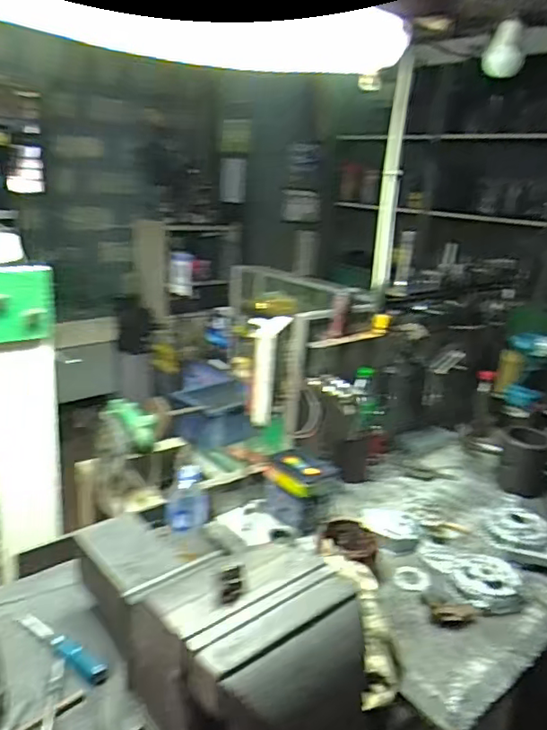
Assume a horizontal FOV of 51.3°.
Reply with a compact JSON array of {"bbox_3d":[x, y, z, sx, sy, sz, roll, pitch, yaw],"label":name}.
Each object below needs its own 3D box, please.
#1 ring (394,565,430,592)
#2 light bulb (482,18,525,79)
[{"bbox_3d":[0.248,0.380,1.018,0.063,0.005,0.053,-4,33,-6],"label":"ring"},{"bbox_3d":[0.451,-0.614,1.108,0.073,0.092,0.068,11,19,19],"label":"light bulb"}]

